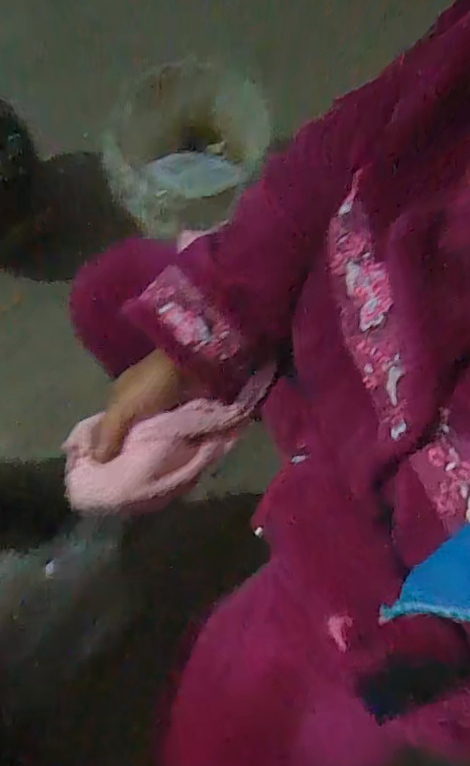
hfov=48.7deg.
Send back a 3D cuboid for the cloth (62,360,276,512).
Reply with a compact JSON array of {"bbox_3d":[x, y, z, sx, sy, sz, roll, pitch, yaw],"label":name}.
[{"bbox_3d":[-0.052,0.048,0.442,0.188,0.034,0.085,-24,77,-9],"label":"cloth"}]

